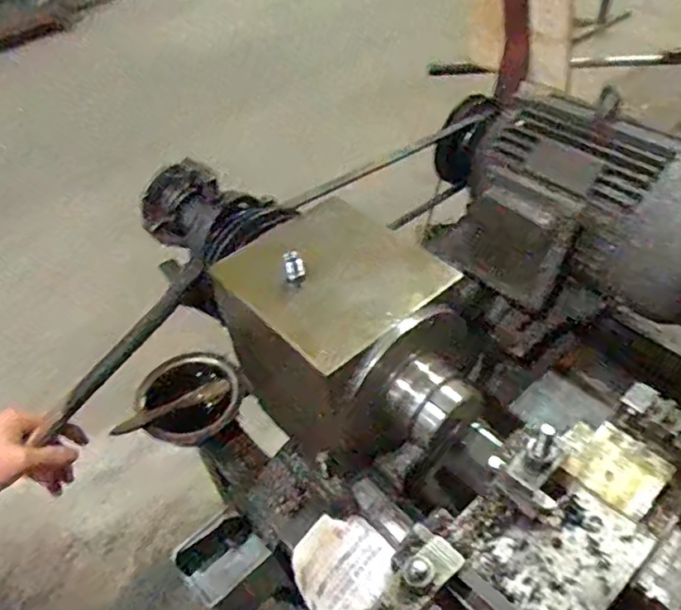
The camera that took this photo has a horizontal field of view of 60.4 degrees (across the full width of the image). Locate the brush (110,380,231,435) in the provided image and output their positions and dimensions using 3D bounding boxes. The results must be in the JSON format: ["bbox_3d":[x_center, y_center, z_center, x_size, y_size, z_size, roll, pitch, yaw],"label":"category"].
[{"bbox_3d":[-0.209,0.128,0.729,0.145,0.024,0.013,-21,48,-15],"label":"brush"}]

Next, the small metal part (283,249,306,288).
[{"bbox_3d":[-0.038,-0.030,0.496,0.016,0.031,0.014,-8,46,-2],"label":"small metal part"}]

